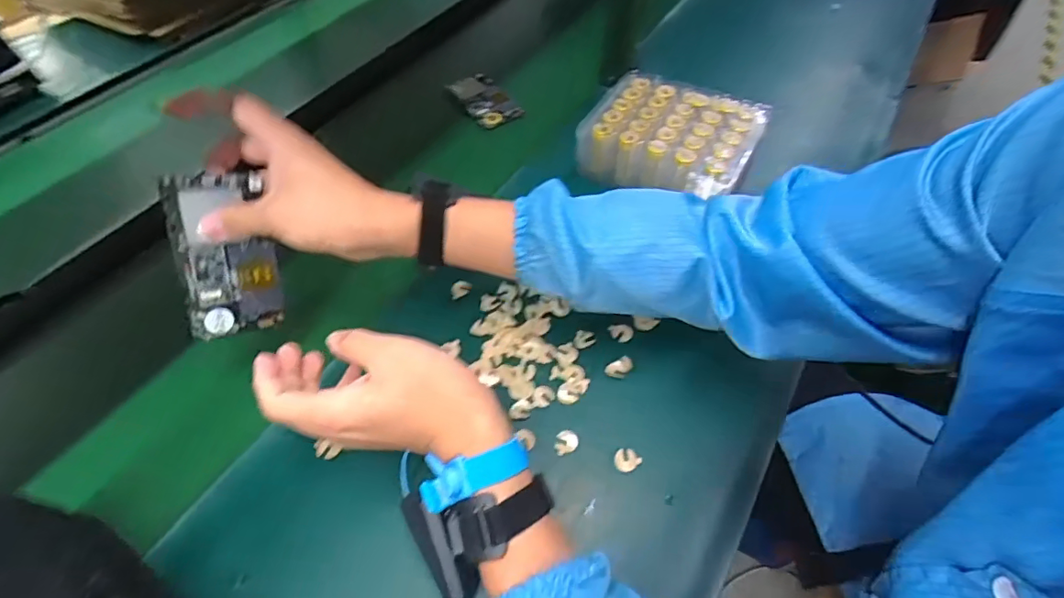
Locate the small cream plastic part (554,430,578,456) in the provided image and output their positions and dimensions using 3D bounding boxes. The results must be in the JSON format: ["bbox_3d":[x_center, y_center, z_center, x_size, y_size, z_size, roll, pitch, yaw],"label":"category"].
[{"bbox_3d":[0.027,0.114,0.410,0.020,0.004,0.017,-25,59,-19],"label":"small cream plastic part"}]

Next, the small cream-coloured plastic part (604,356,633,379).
[{"bbox_3d":[0.078,0.060,0.451,0.027,0.004,0.017,-20,57,-16],"label":"small cream-coloured plastic part"}]

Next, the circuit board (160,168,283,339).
[{"bbox_3d":[-0.237,-0.032,0.398,0.064,0.126,0.013,-11,22,-30],"label":"circuit board"}]

